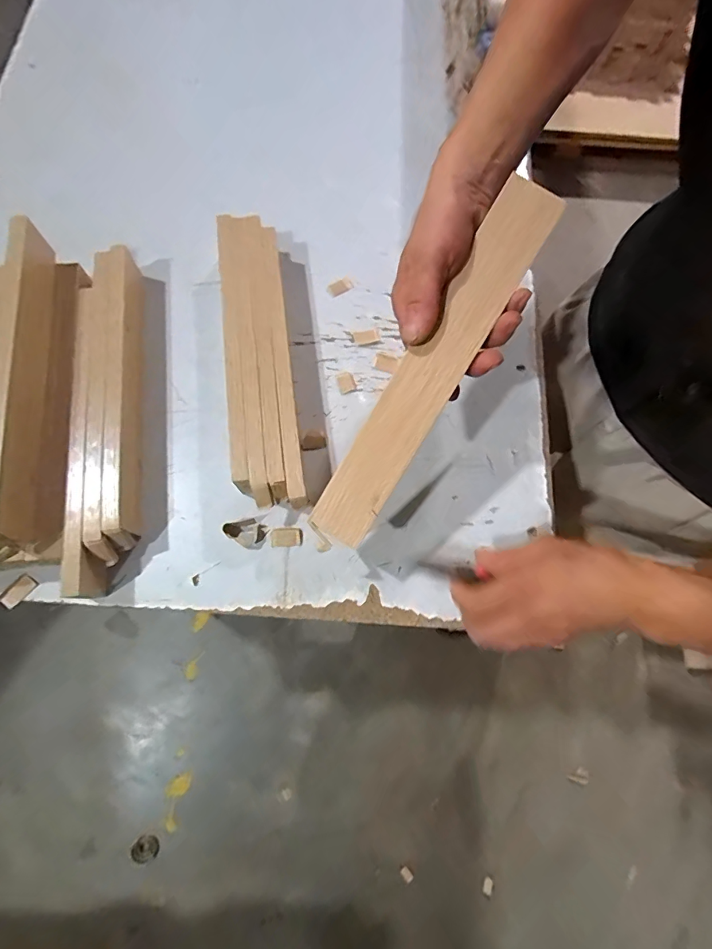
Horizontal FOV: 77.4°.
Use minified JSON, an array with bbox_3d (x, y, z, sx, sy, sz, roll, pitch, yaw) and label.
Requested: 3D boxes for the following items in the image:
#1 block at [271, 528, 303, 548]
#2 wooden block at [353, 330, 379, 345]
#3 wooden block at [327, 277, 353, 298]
[{"bbox_3d":[-0.066,0.060,0.423,0.030,0.004,0.017,-1,73,-3],"label":"block"},{"bbox_3d":[0.011,-0.153,0.492,0.027,0.004,0.015,-17,74,-7],"label":"wooden block"},{"bbox_3d":[-0.019,-0.216,0.512,0.029,0.011,0.012,-37,78,-12],"label":"wooden block"}]

